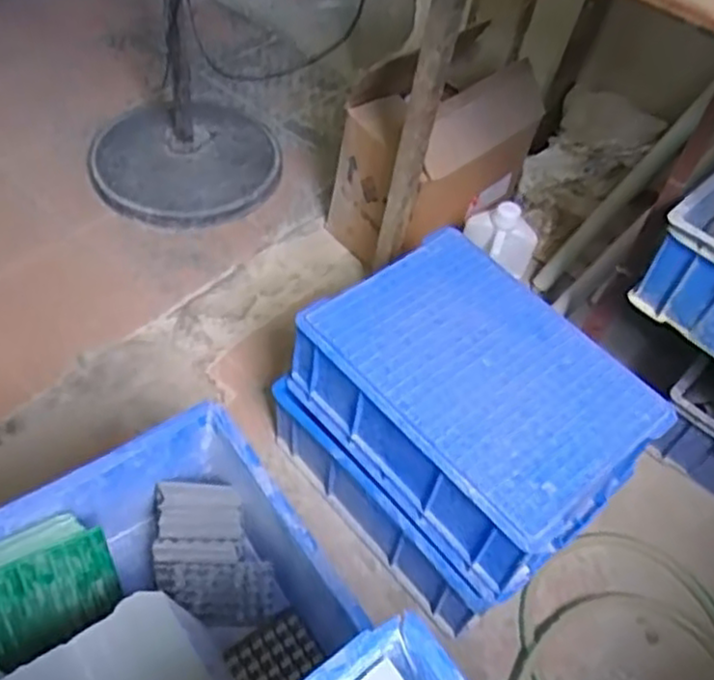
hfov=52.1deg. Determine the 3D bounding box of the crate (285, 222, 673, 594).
[{"bbox_3d":[0.171,0.086,1.091,0.339,0.168,0.454,-31,60,-27],"label":"crate"}]

